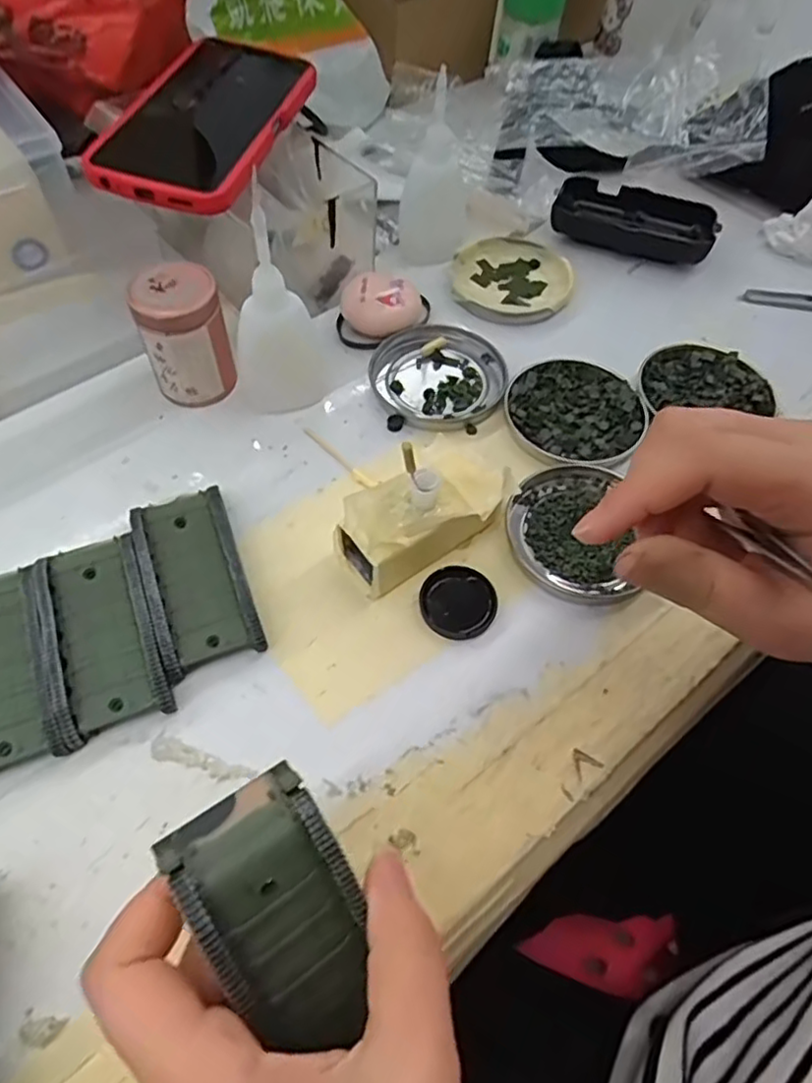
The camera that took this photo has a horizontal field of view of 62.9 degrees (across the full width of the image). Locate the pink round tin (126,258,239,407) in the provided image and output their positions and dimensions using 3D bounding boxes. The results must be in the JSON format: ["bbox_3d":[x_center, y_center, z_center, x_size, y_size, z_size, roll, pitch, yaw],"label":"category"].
[{"bbox_3d":[-0.117,-0.112,0.358,0.048,0.065,0.036,-16,61,-13],"label":"pink round tin"}]

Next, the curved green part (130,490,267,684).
[{"bbox_3d":[-0.098,0.016,0.310,0.043,0.017,0.089,-17,61,-14],"label":"curved green part"}]

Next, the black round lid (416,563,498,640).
[{"bbox_3d":[0.025,0.028,0.314,0.035,0.009,0.035,2,58,-3],"label":"black round lid"}]

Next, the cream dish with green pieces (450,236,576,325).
[{"bbox_3d":[0.070,-0.176,0.444,0.078,0.013,0.079,2,58,-3],"label":"cream dish with green pieces"}]

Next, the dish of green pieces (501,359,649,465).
[{"bbox_3d":[0.095,-0.073,0.378,0.073,0.011,0.076,2,58,-3],"label":"dish of green pieces"}]

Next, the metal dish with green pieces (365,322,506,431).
[{"bbox_3d":[0.019,-0.099,0.392,0.079,0.009,0.073,2,58,-3],"label":"metal dish with green pieces"}]

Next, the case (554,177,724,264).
[{"bbox_3d":[0.159,-0.226,0.469,0.108,0.023,0.052,16,59,6],"label":"case"}]

